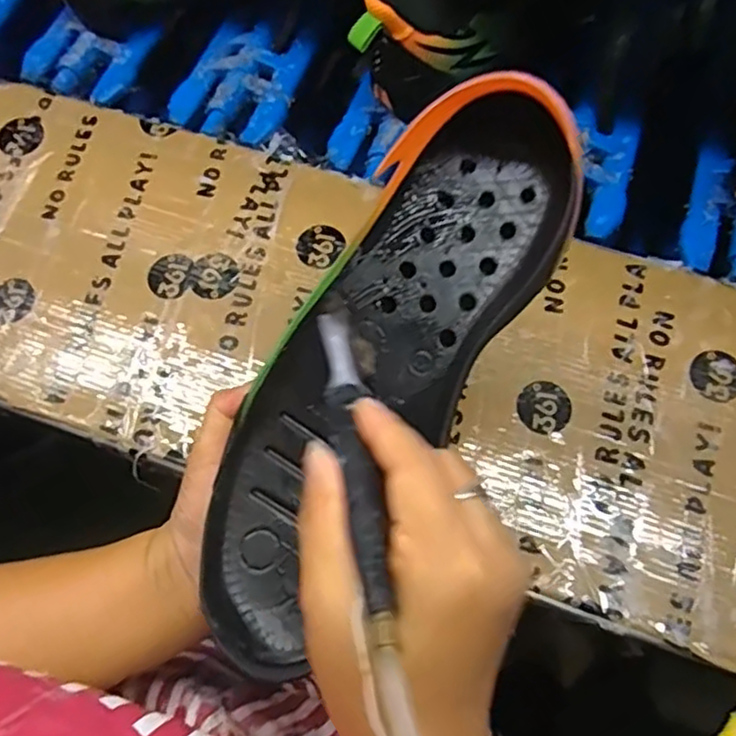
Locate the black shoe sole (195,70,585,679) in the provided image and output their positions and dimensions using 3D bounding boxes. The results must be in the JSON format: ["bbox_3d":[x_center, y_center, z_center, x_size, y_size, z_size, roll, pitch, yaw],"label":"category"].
[{"bbox_3d":[0.003,0.000,0.293,0.096,0.040,0.258,33,92,14],"label":"black shoe sole"}]

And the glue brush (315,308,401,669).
[{"bbox_3d":[-0.005,0.030,0.244,0.014,0.015,0.144,-9,42,-3],"label":"glue brush"}]

